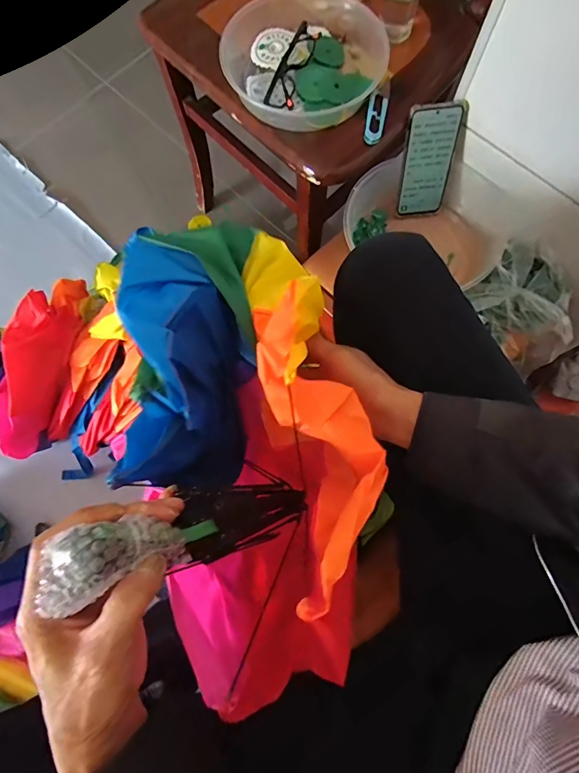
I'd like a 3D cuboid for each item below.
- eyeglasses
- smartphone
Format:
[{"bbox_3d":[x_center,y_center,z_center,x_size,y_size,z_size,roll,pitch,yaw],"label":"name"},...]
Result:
[{"bbox_3d":[0.005,-0.444,0.552,0.037,0.028,0.128,22,77,7],"label":"eyeglasses"},{"bbox_3d":[0.213,-0.339,0.602,0.082,0.161,0.015,-12,56,-1],"label":"smartphone"}]

